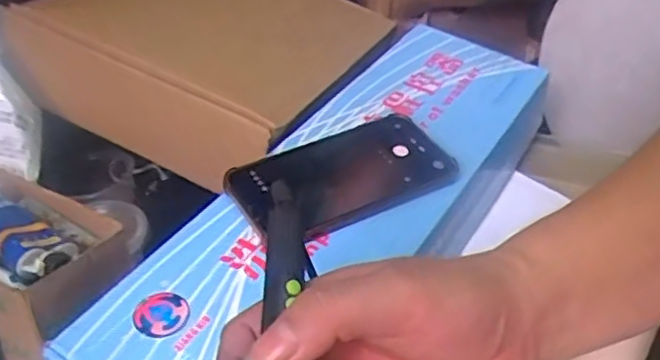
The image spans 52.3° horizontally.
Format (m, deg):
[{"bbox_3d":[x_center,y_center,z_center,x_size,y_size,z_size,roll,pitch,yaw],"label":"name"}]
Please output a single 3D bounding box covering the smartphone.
[{"bbox_3d":[0.013,-0.005,0.495,0.165,0.011,0.081,-21,52,-25],"label":"smartphone"}]

